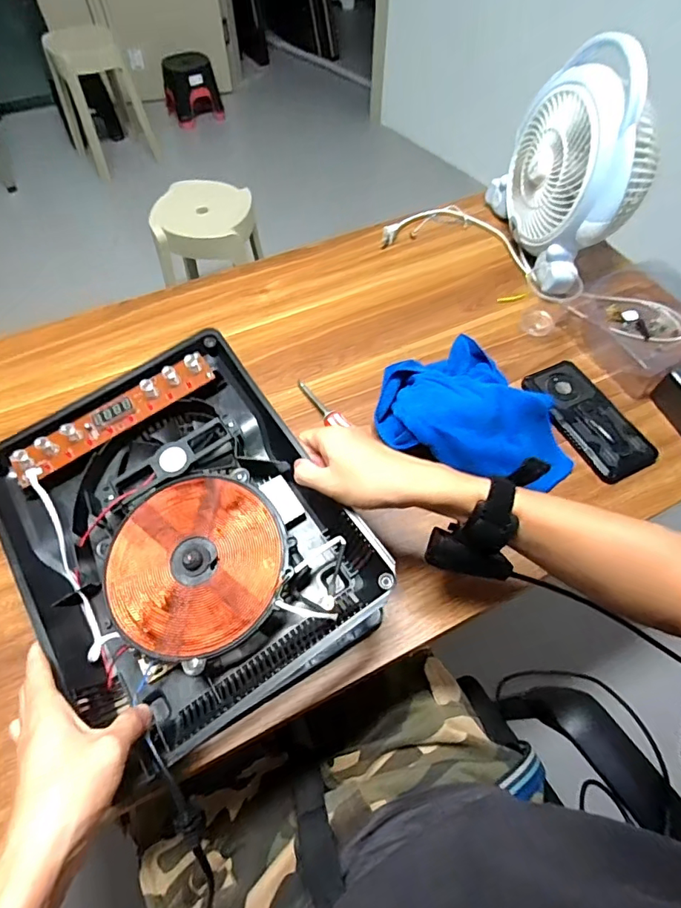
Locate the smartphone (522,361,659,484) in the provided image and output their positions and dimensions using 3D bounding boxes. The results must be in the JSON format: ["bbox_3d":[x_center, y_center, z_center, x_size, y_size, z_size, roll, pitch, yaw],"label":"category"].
[{"bbox_3d":[0.305,-0.047,0.606,0.089,0.018,0.170,-22,61,-14],"label":"smartphone"}]

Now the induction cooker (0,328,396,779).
[{"bbox_3d":[-0.151,0.067,0.453,0.262,0.074,0.338,-30,64,-18],"label":"induction cooker"}]

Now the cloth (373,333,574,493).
[{"bbox_3d":[0.148,-0.045,0.576,0.188,0.066,0.215,-19,61,-12],"label":"cloth"}]

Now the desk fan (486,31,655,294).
[{"bbox_3d":[0.334,-0.399,0.687,0.123,0.243,0.271,-9,59,-7],"label":"desk fan"}]

